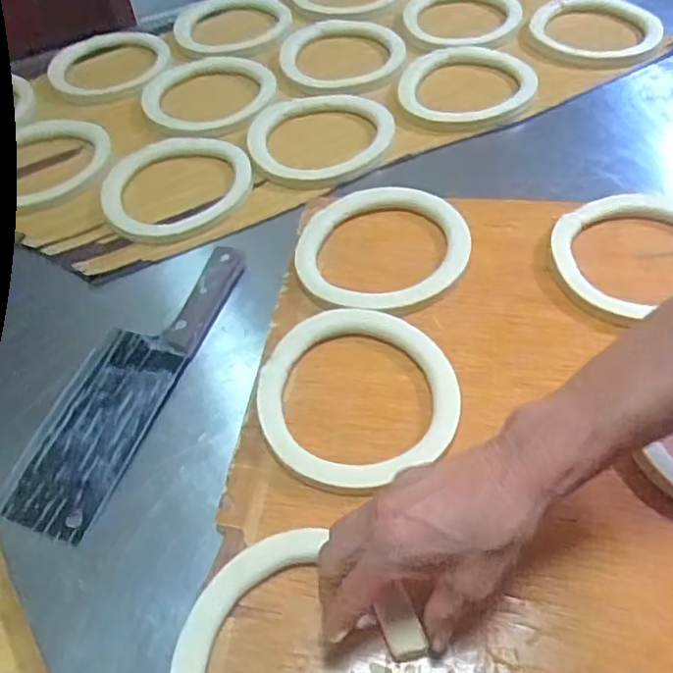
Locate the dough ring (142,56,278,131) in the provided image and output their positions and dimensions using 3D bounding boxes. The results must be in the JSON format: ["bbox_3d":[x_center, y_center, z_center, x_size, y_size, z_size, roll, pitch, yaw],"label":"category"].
[{"bbox_3d":[-0.153,-0.298,0.769,0.156,0.018,0.156,-3,52,3],"label":"dough ring"}]

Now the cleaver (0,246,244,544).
[{"bbox_3d":[-0.168,0.028,0.521,0.079,0.018,0.272,16,55,17],"label":"cleaver"}]

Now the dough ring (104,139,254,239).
[{"bbox_3d":[-0.167,-0.162,0.667,0.153,0.023,0.153,-3,52,3],"label":"dough ring"}]

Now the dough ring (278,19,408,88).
[{"bbox_3d":[0.008,-0.355,0.792,0.151,0.014,0.157,-1,52,5],"label":"dough ring"}]

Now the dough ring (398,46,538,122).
[{"bbox_3d":[0.149,-0.287,0.726,0.151,0.015,0.141,-3,52,3],"label":"dough ring"}]

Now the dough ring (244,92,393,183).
[{"bbox_3d":[-0.015,-0.224,0.699,0.158,0.022,0.158,-3,52,3],"label":"dough ring"}]

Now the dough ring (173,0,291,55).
[{"bbox_3d":[-0.140,-0.425,0.858,0.155,0.022,0.155,-3,52,3],"label":"dough ring"}]

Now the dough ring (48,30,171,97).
[{"bbox_3d":[-0.295,-0.356,0.827,0.151,0.026,0.151,-3,52,3],"label":"dough ring"}]

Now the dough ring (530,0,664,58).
[{"bbox_3d":[0.321,-0.385,0.786,0.152,0.020,0.153,-2,47,2],"label":"dough ring"}]

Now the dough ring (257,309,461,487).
[{"bbox_3d":[0.016,0.040,0.483,0.150,0.023,0.154,-3,52,3],"label":"dough ring"}]

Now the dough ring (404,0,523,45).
[{"bbox_3d":[0.164,-0.415,0.816,0.148,0.016,0.168,0,47,3],"label":"dough ring"}]

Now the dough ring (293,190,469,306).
[{"bbox_3d":[0.040,-0.082,0.582,0.155,0.012,0.151,-3,52,3],"label":"dough ring"}]

